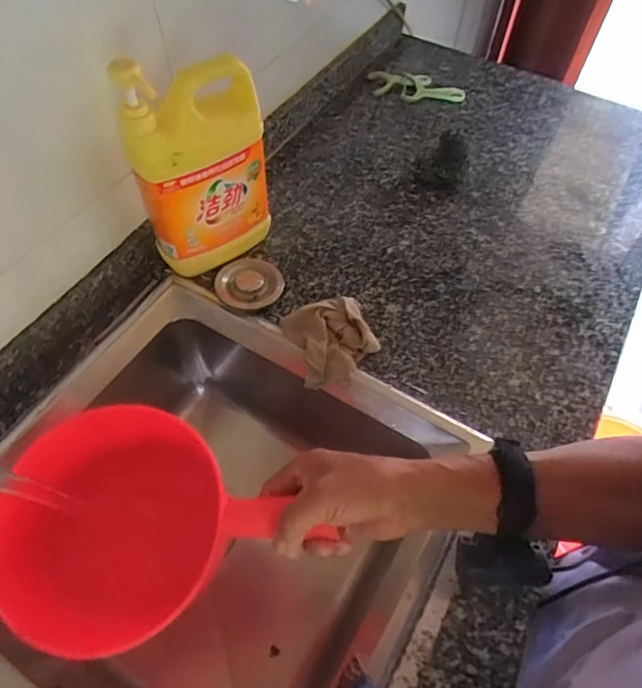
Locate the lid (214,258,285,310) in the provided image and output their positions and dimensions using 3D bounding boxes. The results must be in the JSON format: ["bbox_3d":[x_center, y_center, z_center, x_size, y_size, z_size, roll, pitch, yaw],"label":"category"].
[{"bbox_3d":[-0.090,-0.080,0.638,0.085,0.016,0.078,7,55,-10],"label":"lid"}]

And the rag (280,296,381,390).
[{"bbox_3d":[0.016,-0.005,0.586,0.094,0.035,0.096,-18,59,-13],"label":"rag"}]

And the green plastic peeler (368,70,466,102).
[{"bbox_3d":[0.168,-0.456,0.890,0.172,0.013,0.073,12,57,6],"label":"green plastic peeler"}]

